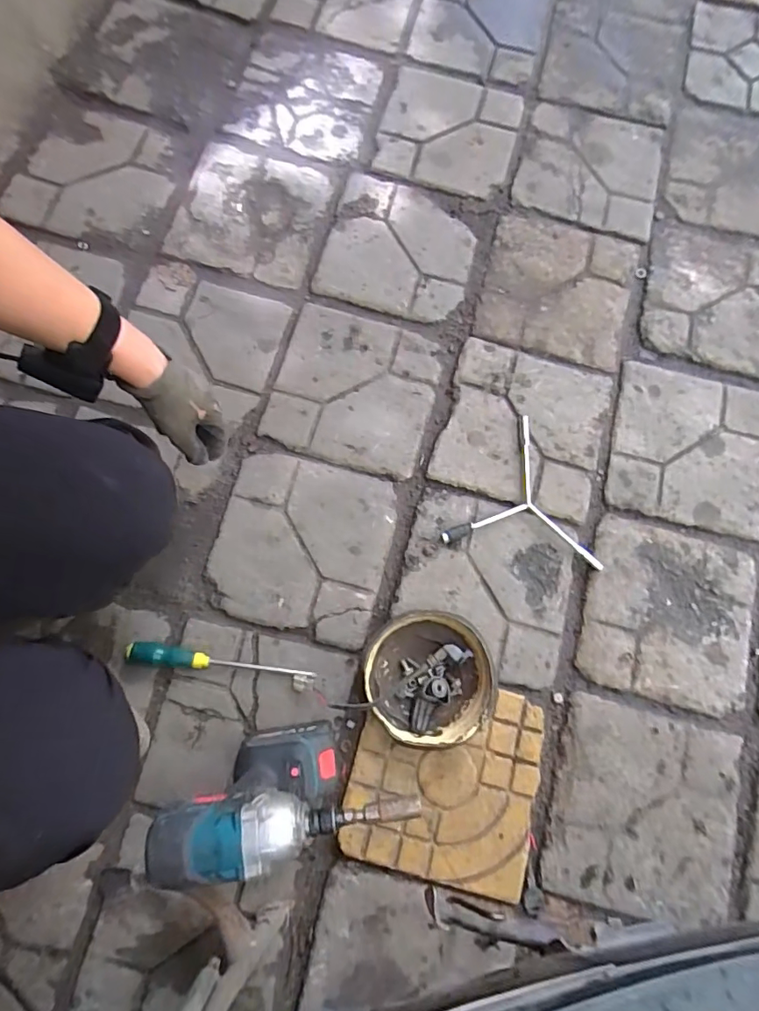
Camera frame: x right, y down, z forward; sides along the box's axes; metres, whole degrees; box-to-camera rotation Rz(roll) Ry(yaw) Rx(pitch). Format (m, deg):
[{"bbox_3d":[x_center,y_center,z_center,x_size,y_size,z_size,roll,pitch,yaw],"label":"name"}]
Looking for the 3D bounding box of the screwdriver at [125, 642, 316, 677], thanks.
[{"bbox_3d":[-0.215,0.209,0.667,0.247,0.036,0.030,3,76,1],"label":"screwdriver"}]

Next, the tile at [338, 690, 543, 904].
[{"bbox_3d":[0.084,0.351,0.631,0.229,0.015,0.229,13,76,4],"label":"tile"}]

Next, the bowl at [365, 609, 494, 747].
[{"bbox_3d":[0.066,0.230,0.661,0.169,0.044,0.167,-3,76,0],"label":"bowl"}]

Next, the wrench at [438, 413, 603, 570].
[{"bbox_3d":[0.224,-0.030,0.738,0.230,0.019,0.214,10,76,3],"label":"wrench"}]

